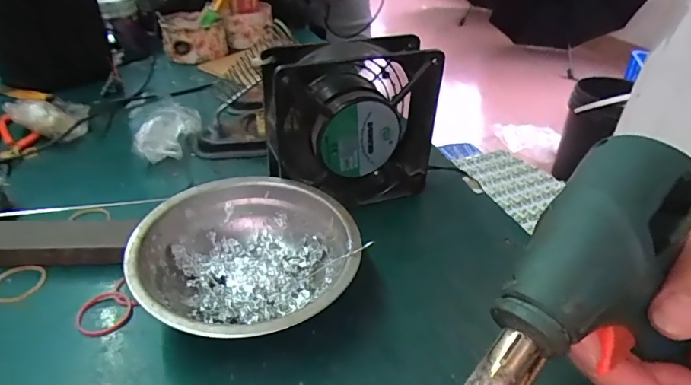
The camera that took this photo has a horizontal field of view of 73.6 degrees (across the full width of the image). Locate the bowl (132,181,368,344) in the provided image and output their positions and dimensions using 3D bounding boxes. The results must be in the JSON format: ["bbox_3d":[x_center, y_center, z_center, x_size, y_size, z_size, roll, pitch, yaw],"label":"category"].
[{"bbox_3d":[-0.057,0.044,0.274,0.122,0.041,0.126,2,34,-1],"label":"bowl"}]

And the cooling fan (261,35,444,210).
[{"bbox_3d":[0.004,-0.046,0.339,0.119,0.118,0.039,-10,36,-19],"label":"cooling fan"}]

